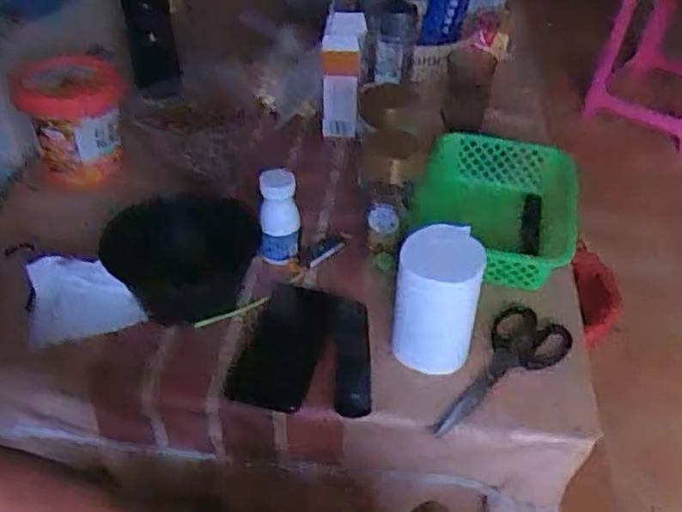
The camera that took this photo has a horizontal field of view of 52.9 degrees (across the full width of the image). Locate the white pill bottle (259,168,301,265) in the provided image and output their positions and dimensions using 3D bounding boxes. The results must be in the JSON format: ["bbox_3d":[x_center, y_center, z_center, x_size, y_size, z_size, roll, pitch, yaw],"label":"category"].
[{"bbox_3d":[-0.071,-0.044,0.788,0.040,0.111,0.040,4,41,4],"label":"white pill bottle"}]

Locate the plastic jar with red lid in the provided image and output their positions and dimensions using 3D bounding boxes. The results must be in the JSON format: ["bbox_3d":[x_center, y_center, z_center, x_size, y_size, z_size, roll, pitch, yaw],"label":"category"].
[{"bbox_3d":[-0.363,-0.189,0.945,0.135,0.127,0.160,-15,43,-18],"label":"plastic jar with red lid"}]

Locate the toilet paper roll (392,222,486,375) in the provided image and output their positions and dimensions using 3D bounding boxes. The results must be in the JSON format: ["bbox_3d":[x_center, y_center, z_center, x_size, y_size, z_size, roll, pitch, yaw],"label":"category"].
[{"bbox_3d":[0.095,0.042,0.687,0.077,0.136,0.084,0,41,0],"label":"toilet paper roll"}]

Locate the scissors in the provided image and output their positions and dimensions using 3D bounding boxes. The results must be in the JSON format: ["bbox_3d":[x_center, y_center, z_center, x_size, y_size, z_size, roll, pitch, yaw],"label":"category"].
[{"bbox_3d":[0.171,0.120,0.689,0.078,0.010,0.182,21,49,24],"label":"scissors"}]

